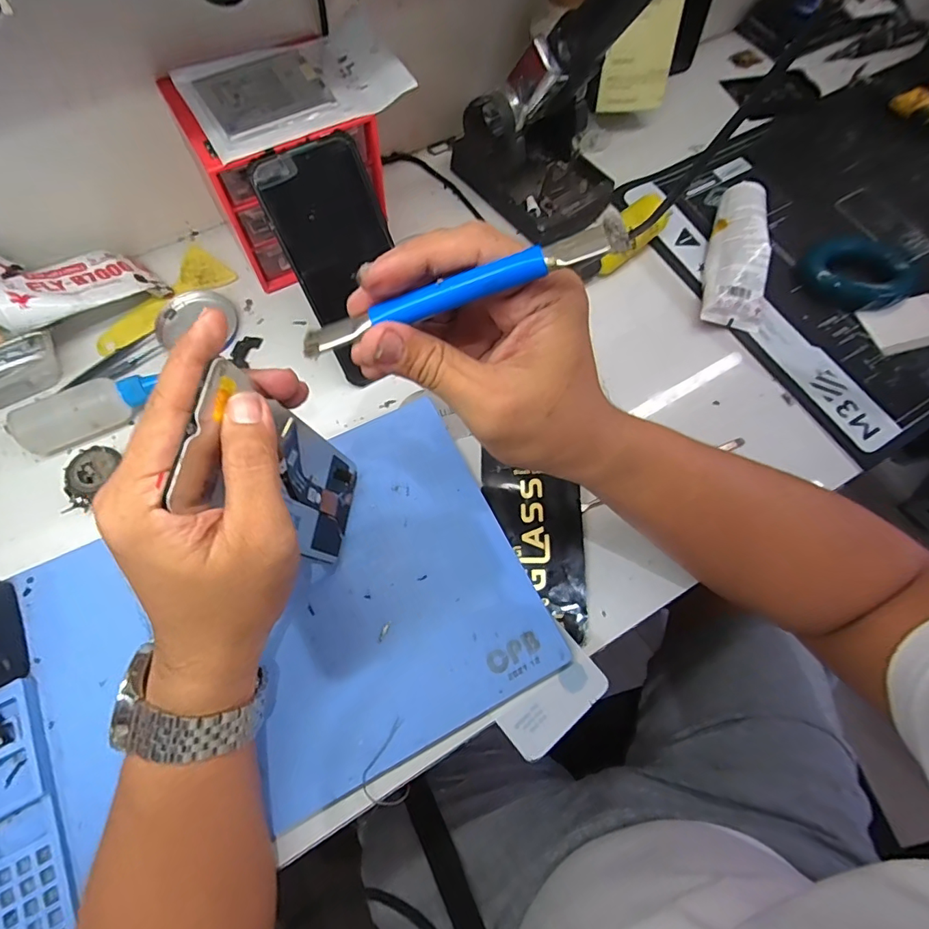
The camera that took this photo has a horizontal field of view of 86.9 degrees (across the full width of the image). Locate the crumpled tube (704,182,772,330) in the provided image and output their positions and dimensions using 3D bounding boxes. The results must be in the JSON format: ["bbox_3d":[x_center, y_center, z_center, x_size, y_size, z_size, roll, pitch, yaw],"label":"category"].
[{"bbox_3d":[0.246,-0.189,0.440,0.049,0.033,0.142,14,70,3],"label":"crumpled tube"}]

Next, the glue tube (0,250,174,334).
[{"bbox_3d":[-0.306,-0.137,0.380,0.055,0.023,0.122,36,48,12],"label":"glue tube"}]

